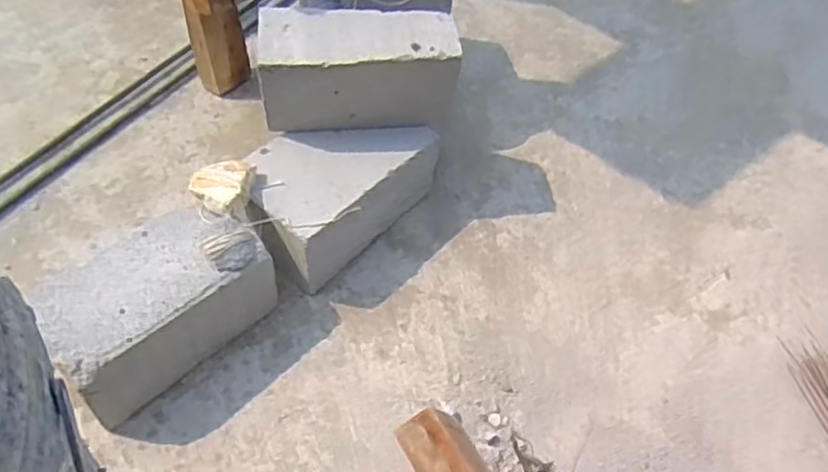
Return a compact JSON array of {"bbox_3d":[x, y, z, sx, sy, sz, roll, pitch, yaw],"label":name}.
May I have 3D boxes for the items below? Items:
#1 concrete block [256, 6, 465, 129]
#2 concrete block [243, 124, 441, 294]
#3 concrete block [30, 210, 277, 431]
[{"bbox_3d":[-0.057,-0.175,0.723,0.195,0.096,0.088,-4,53,-8],"label":"concrete block"},{"bbox_3d":[-0.081,-0.049,0.760,0.128,0.105,0.197,38,59,22],"label":"concrete block"},{"bbox_3d":[-0.236,0.066,0.647,0.191,0.124,0.103,-37,63,-28],"label":"concrete block"}]

